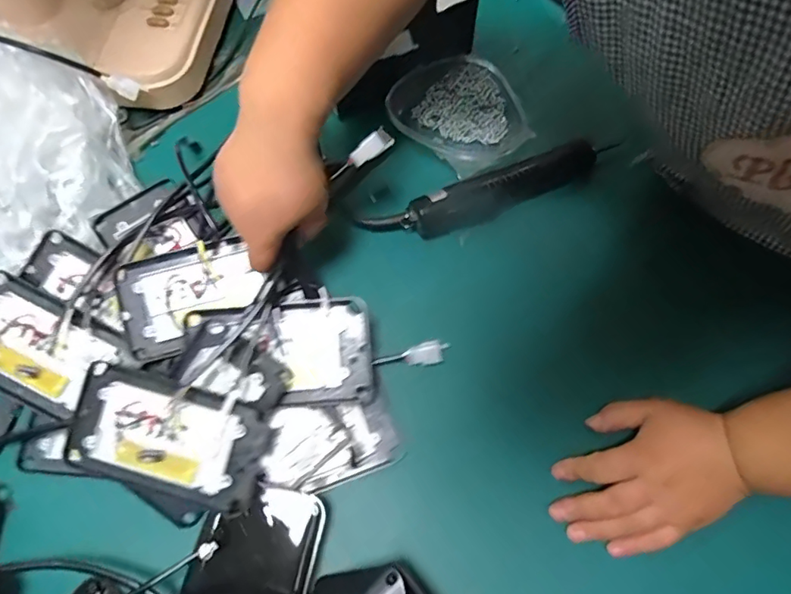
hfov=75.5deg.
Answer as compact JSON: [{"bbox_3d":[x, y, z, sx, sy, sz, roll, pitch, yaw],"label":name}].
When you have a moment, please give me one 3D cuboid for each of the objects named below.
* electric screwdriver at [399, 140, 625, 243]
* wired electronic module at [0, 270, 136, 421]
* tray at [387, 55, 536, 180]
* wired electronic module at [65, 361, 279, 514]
[{"bbox_3d":[0.112,-0.110,0.516,0.216,0.033,0.041,-22,69,-8],"label":"electric screwdriver"},{"bbox_3d":[-0.309,0.044,0.439,0.144,0.026,0.085,26,71,11],"label":"wired electronic module"},{"bbox_3d":[0.071,-0.199,0.551,0.127,0.018,0.143,-33,71,-11],"label":"tray"},{"bbox_3d":[-0.186,0.114,0.414,0.158,0.027,0.084,16,87,4],"label":"wired electronic module"}]

